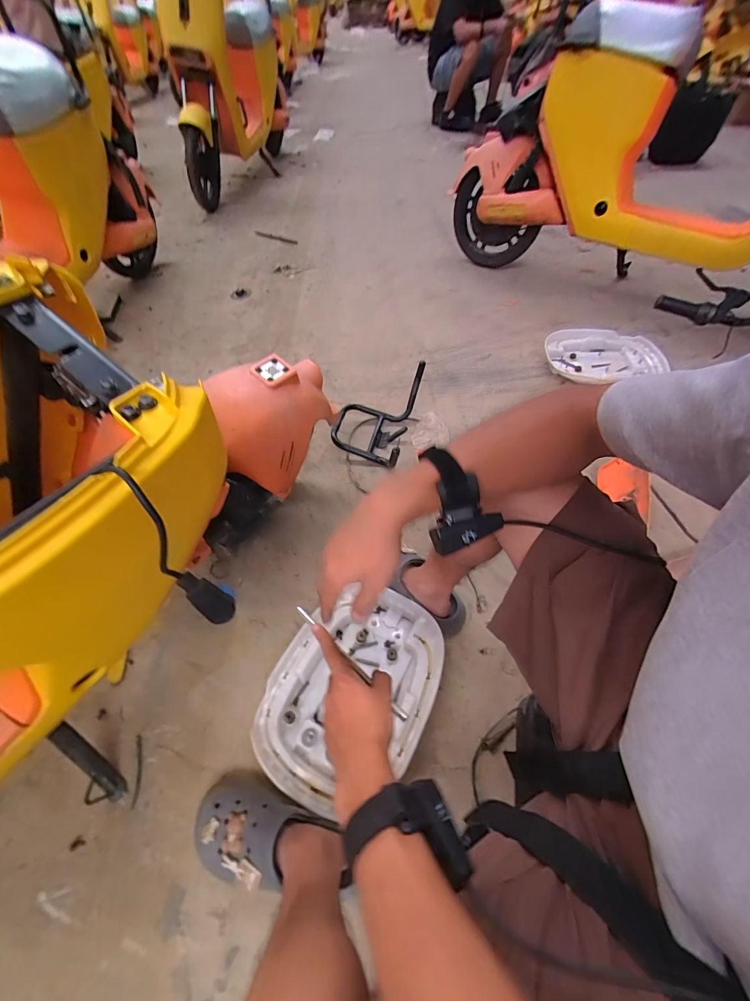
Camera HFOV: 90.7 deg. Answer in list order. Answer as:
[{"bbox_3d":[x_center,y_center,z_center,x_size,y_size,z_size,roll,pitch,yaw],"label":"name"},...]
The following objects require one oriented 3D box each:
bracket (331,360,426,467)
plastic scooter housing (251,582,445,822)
[{"bbox_3d":[0.002,-0.247,1.035,0.199,0.138,0.263,15,56,12],"label":"bracket"},{"bbox_3d":[-0.039,0.332,0.667,0.276,0.043,0.358,20,57,15],"label":"plastic scooter housing"}]

